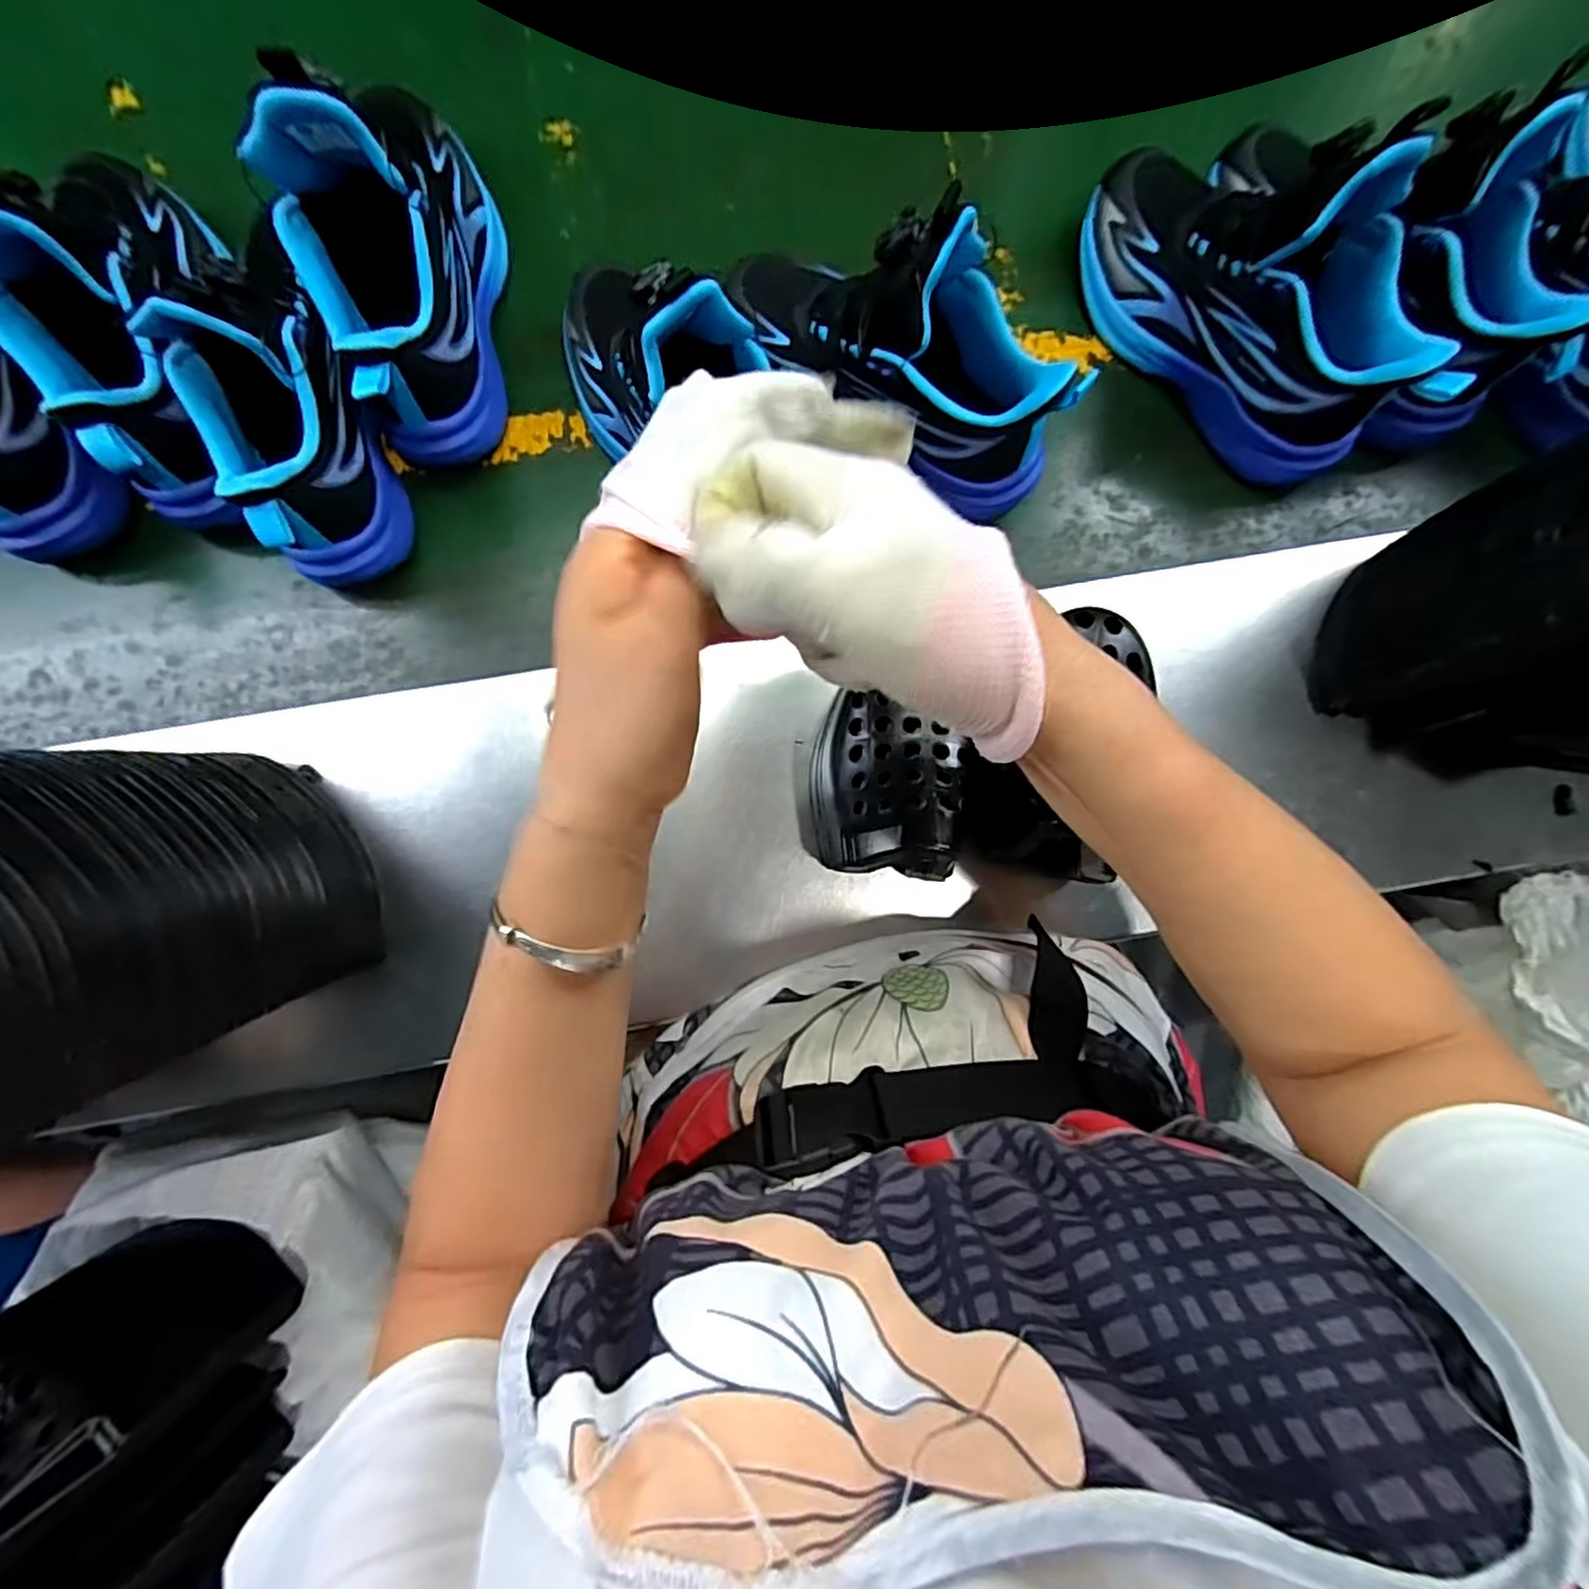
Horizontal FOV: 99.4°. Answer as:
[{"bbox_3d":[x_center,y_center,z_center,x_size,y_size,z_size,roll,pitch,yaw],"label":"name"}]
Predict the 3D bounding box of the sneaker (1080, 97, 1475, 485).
[{"bbox_3d":[0.301,-0.334,0.430,0.091,0.154,0.241,-41,88,-2],"label":"sneaker"}]

